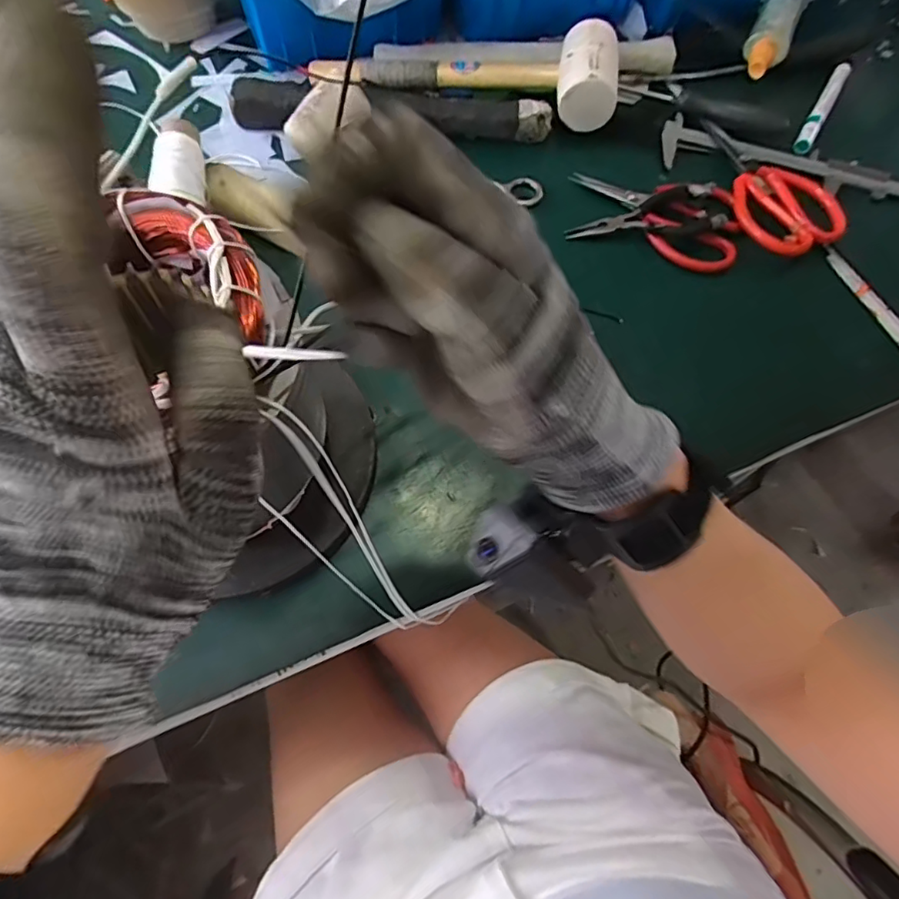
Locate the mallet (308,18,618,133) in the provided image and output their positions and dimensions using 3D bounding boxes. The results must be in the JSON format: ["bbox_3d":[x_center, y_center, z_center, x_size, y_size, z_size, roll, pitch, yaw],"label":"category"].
[{"bbox_3d":[0.014,-0.366,0.531,0.289,0.056,0.082,14,65,4],"label":"mallet"}]

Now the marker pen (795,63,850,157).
[{"bbox_3d":[0.361,-0.331,0.545,0.015,0.014,0.132,30,67,11],"label":"marker pen"}]

